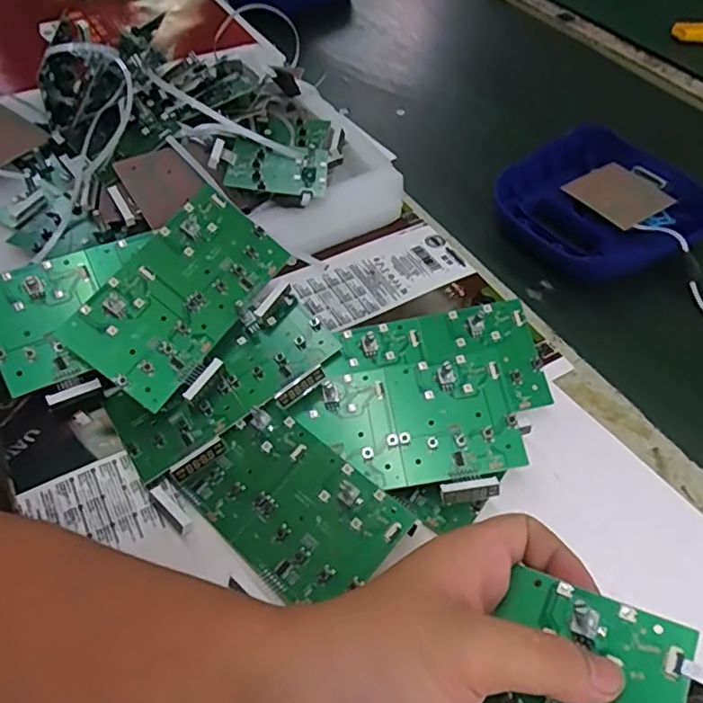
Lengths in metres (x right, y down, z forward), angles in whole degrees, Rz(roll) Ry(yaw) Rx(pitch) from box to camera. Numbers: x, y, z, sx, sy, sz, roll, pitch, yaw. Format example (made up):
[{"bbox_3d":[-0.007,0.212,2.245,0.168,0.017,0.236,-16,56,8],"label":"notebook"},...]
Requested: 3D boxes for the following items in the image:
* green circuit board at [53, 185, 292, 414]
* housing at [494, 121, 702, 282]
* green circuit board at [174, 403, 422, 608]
[{"bbox_3d":[-0.115,-0.040,0.397,0.079,0.011,0.146,41,67,-10],"label":"green circuit board"},{"bbox_3d":[0.234,-0.140,0.533,0.194,0.031,0.165,-32,60,-24],"label":"housing"},{"bbox_3d":[-0.036,0.086,0.334,0.123,0.018,0.079,36,72,26],"label":"green circuit board"}]

